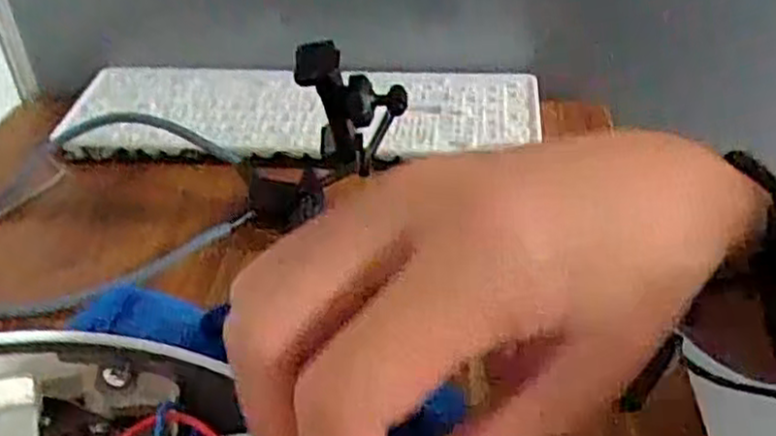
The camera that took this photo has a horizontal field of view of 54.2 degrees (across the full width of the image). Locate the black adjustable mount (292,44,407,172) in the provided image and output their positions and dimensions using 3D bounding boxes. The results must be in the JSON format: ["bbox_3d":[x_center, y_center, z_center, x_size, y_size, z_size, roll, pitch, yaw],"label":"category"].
[{"bbox_3d":[-0.019,-0.076,0.502,0.061,0.122,0.034,9,62,17],"label":"black adjustable mount"}]

